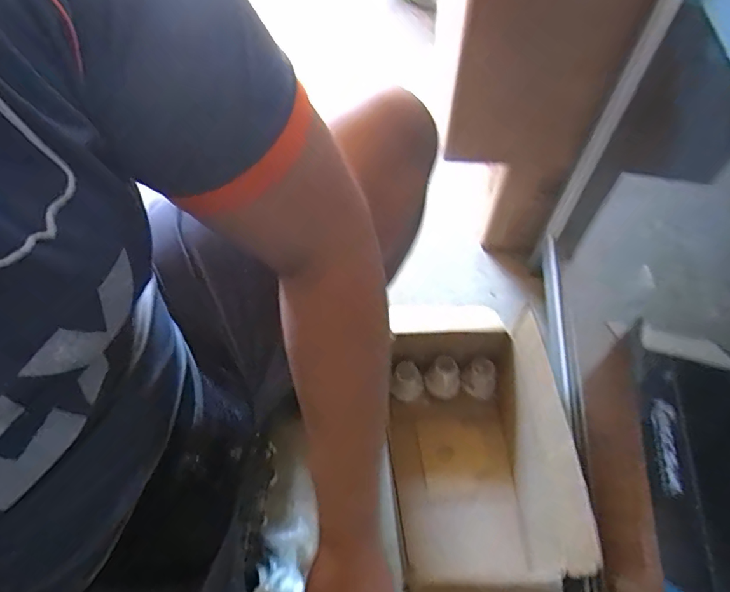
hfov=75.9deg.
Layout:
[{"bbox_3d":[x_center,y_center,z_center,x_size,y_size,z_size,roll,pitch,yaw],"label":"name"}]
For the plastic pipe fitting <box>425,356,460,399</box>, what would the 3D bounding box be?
[{"bbox_3d":[0.126,0.132,0.754,0.053,0.049,0.051,0,56,0],"label":"plastic pipe fitting"}]

